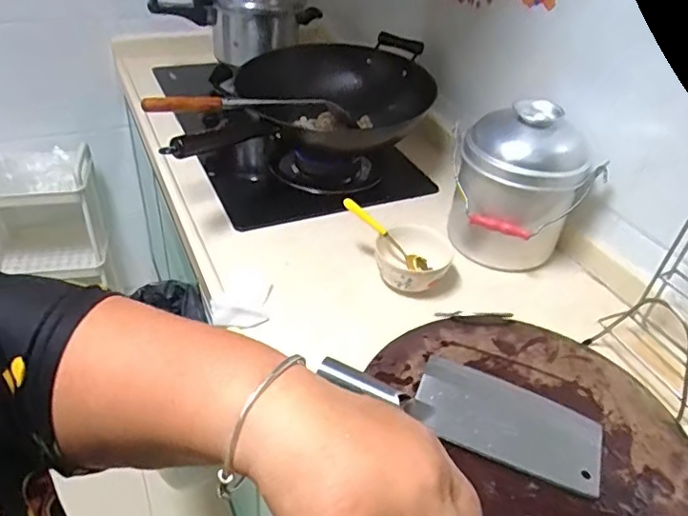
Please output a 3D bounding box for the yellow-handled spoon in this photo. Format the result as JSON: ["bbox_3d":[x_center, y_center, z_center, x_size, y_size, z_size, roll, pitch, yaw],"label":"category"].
[{"bbox_3d":[0.062,-0.039,0.853,0.157,0.026,0.022,42,41,-8],"label":"yellow-handled spoon"}]

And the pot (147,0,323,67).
[{"bbox_3d":[-0.269,-0.632,1.441,0.381,0.175,0.241,4,38,-3],"label":"pot"}]

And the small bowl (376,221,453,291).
[{"bbox_3d":[0.104,0.004,0.839,0.111,0.071,0.101,4,38,-3],"label":"small bowl"}]

